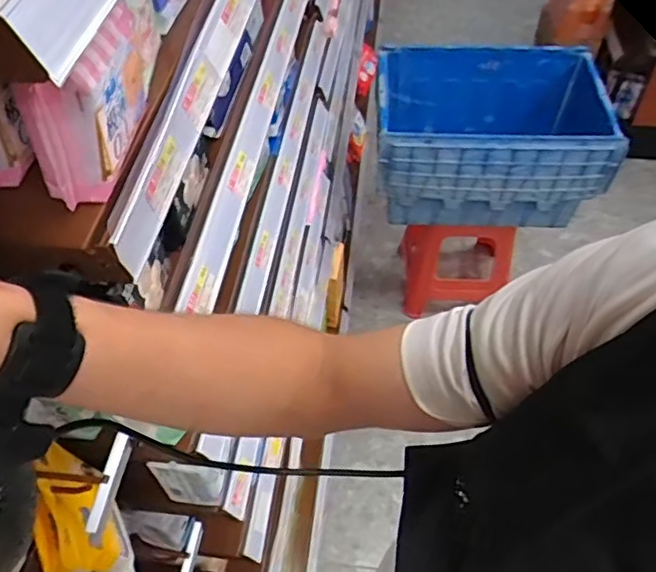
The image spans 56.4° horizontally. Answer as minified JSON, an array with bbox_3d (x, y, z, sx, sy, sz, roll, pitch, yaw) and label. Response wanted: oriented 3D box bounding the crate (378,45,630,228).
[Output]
[{"bbox_3d":[0.444,-0.405,1.718,0.592,0.334,0.421,3,50,3],"label":"crate"}]

